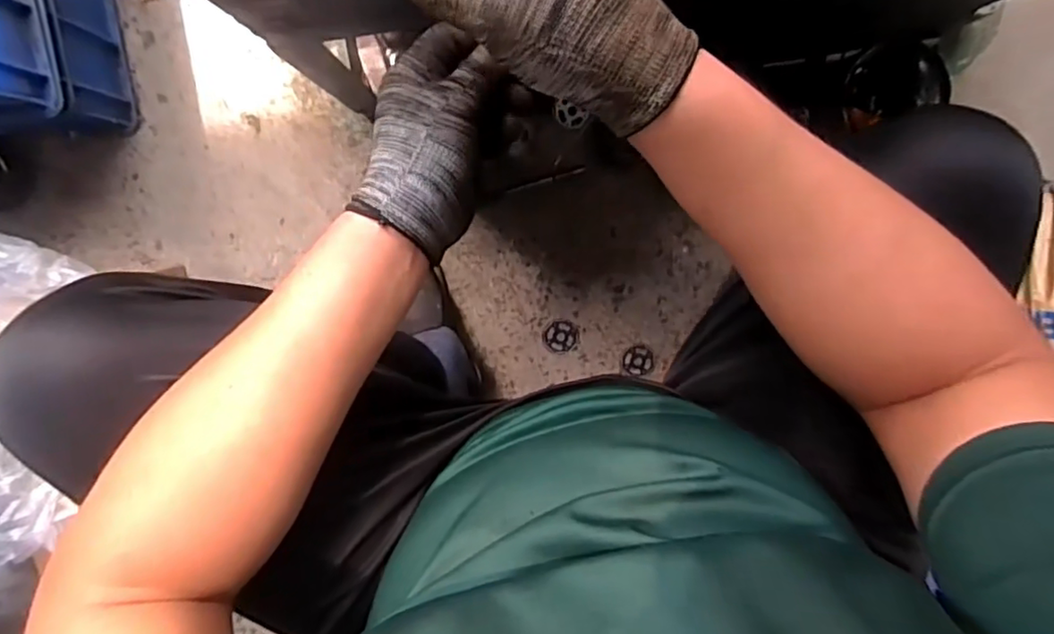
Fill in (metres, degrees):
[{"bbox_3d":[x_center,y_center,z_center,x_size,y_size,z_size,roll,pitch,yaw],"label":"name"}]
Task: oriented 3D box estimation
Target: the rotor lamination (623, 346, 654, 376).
[{"bbox_3d":[0.158,0.062,0.849,0.042,0.006,0.043,0,99,-3],"label":"rotor lamination"}]

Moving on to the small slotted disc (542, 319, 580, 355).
[{"bbox_3d":[0.048,0.028,0.839,0.052,0.004,0.049,0,99,-3],"label":"small slotted disc"}]

